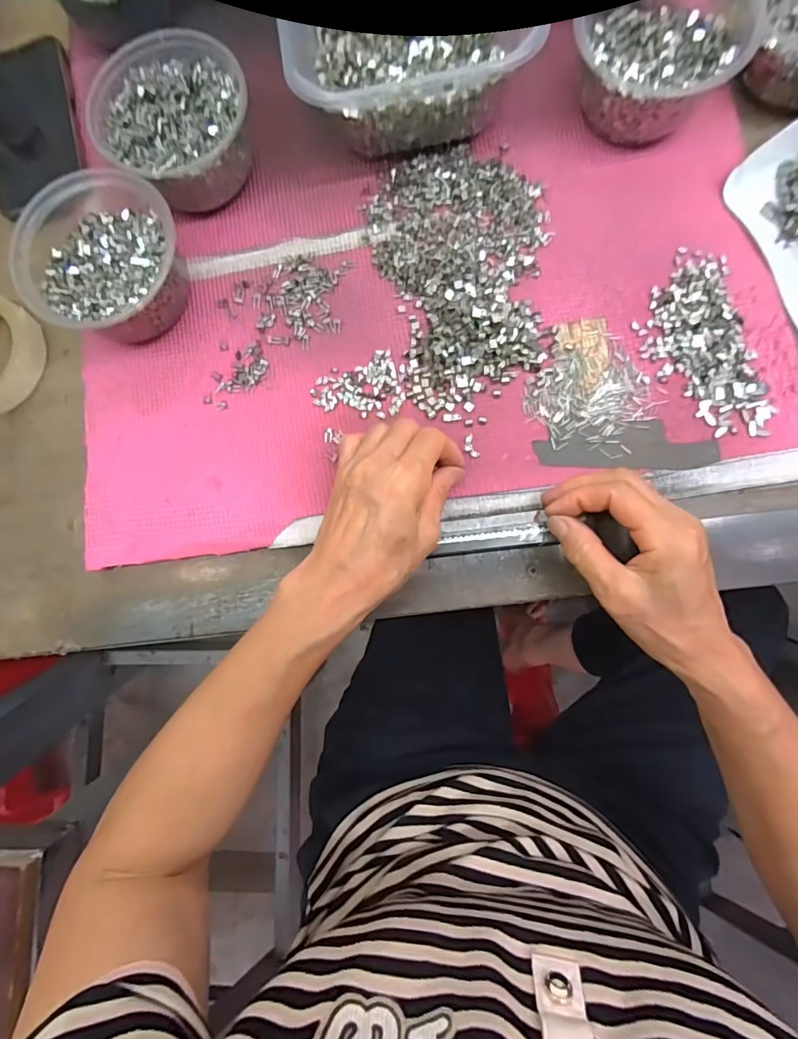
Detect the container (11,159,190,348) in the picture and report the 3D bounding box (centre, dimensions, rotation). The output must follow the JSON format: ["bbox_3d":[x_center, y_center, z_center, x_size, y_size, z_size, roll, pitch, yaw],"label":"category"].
[{"bbox_3d":[-0.215,-0.190,0.365,0.116,0.055,0.111,0,84,5],"label":"container"}]

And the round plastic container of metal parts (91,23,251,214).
[{"bbox_3d":[-0.166,-0.299,0.374,0.109,0.057,0.114,0,84,5],"label":"round plastic container of metal parts"}]

